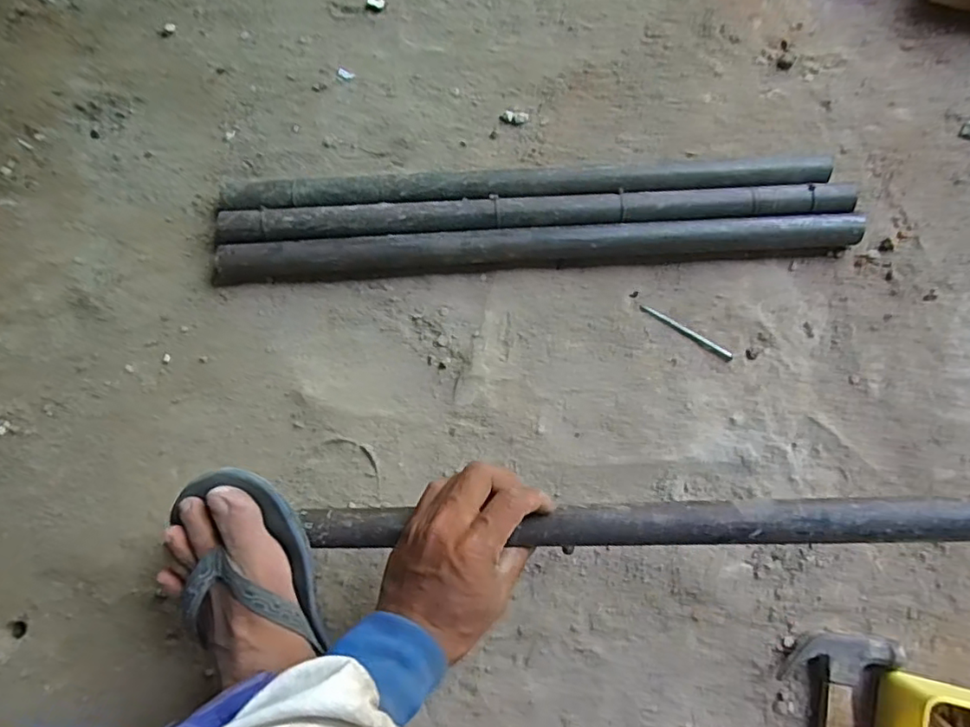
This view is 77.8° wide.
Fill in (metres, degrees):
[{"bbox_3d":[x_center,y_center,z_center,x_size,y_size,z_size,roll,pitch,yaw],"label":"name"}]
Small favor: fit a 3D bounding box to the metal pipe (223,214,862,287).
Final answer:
[{"bbox_3d":[0.049,-0.111,0.570,0.593,0.036,0.028,-3,78,0],"label":"metal pipe"}]

